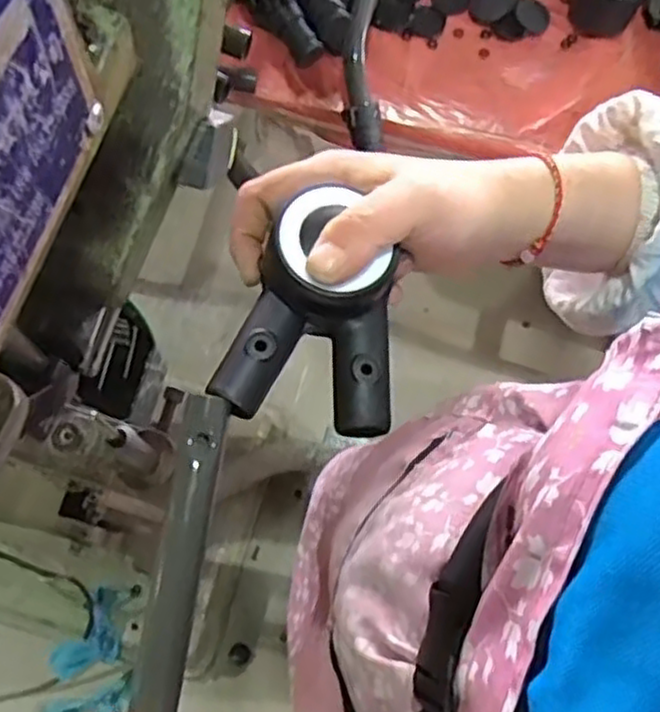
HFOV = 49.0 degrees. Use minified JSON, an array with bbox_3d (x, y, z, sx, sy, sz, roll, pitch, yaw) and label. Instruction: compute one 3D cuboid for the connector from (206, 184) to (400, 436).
[{"bbox_3d":[-0.002,-0.014,0.307,0.071,0.040,0.089,15,72,2],"label":"connector"}]

